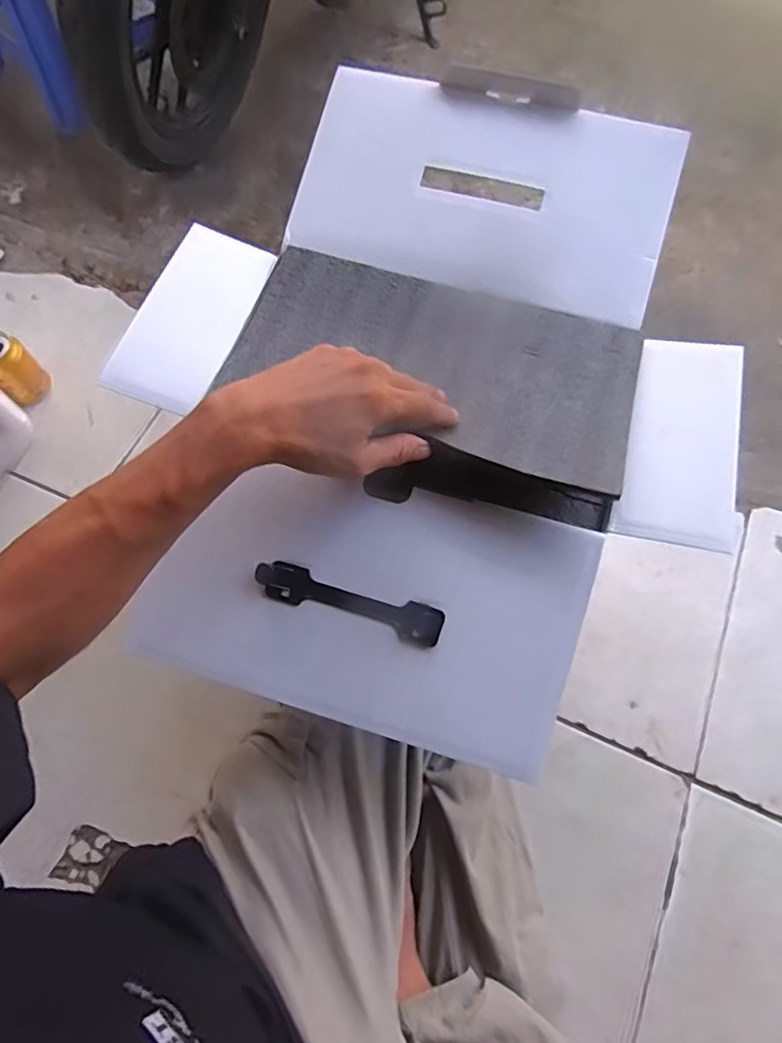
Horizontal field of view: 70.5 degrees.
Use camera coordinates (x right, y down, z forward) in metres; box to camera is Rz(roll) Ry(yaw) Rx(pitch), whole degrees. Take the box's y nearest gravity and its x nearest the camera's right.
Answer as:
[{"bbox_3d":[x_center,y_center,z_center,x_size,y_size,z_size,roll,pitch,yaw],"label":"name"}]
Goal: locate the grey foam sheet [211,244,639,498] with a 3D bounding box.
[{"bbox_3d":[0.031,-0.131,0.450,0.321,0.024,0.174,19,61,9],"label":"grey foam sheet"}]

